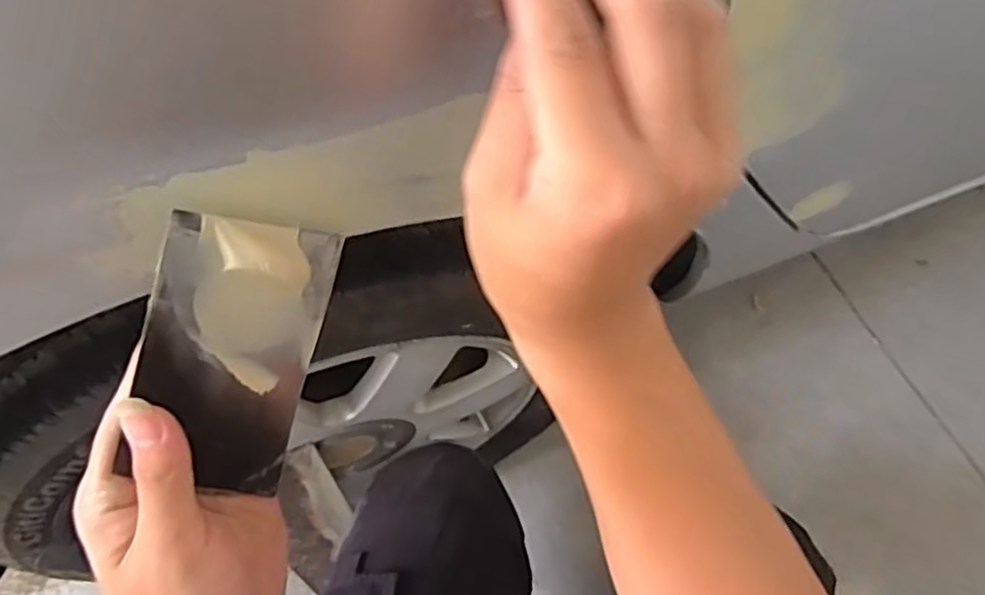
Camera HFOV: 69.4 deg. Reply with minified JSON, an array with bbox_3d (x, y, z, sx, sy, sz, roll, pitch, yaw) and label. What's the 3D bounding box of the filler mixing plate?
[{"bbox_3d":[-0.107,0.028,0.295,0.006,0.073,0.119,29,105,43],"label":"filler mixing plate"}]

